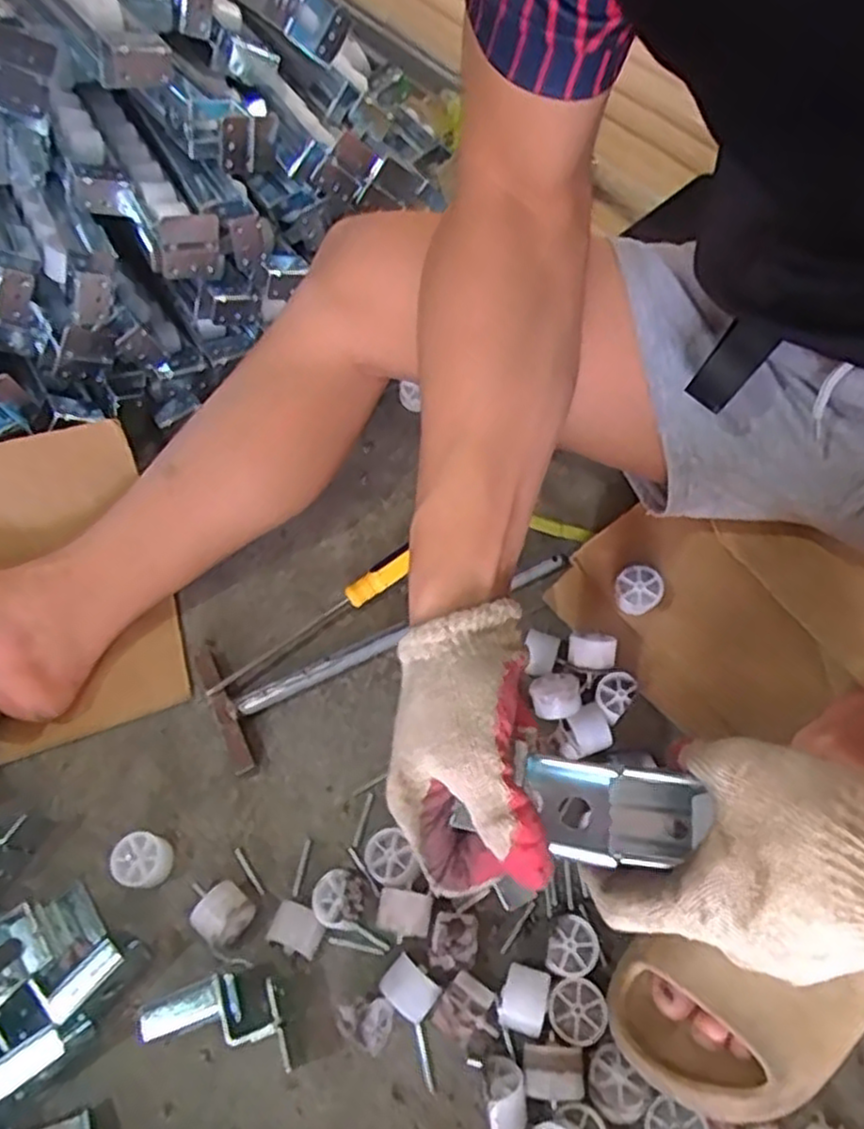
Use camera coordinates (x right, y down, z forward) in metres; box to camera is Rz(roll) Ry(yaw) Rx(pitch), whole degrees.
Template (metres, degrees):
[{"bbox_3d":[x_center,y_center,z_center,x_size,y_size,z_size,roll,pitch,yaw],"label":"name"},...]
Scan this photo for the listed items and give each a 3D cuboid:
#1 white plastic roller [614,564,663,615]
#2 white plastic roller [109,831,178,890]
[{"bbox_3d":[0.158,0.021,0.558,0.034,0.030,0.032,-3,60,4],"label":"white plastic roller"},{"bbox_3d":[-0.201,0.206,0.502,0.035,0.026,0.034,-3,60,4],"label":"white plastic roller"}]

